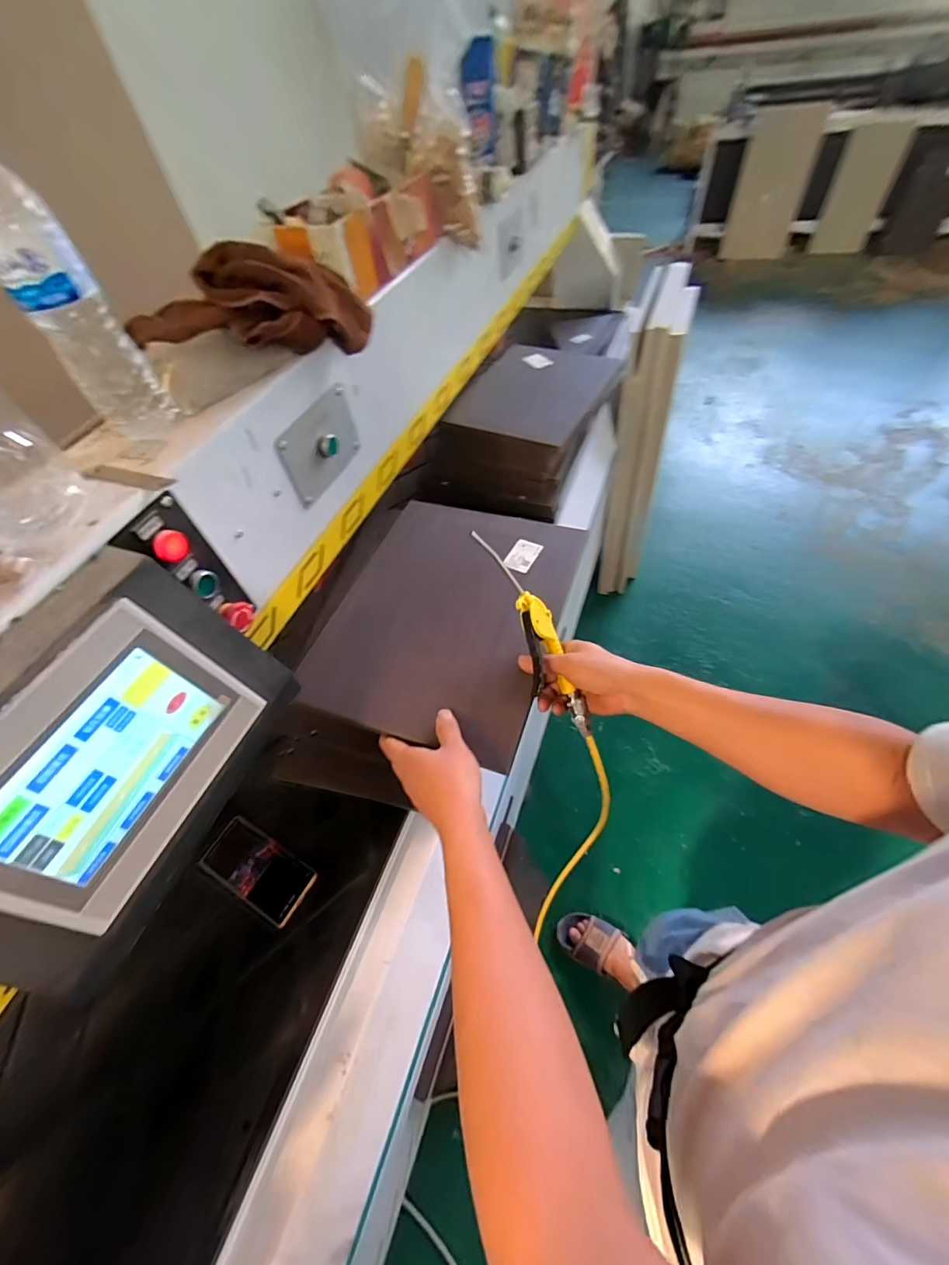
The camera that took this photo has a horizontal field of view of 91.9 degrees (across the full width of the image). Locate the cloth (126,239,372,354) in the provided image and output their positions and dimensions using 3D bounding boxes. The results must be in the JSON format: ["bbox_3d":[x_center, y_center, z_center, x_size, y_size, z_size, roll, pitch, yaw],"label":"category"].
[{"bbox_3d":[-0.246,-0.358,0.515,0.251,0.108,0.073,-16,54,-6],"label":"cloth"}]

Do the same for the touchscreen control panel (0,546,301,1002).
[{"bbox_3d":[-0.291,0.098,0.358,0.045,0.211,0.279,-2,50,36],"label":"touchscreen control panel"}]

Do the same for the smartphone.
[{"bbox_3d":[-0.307,0.334,0.649,0.163,0.010,0.077,24,60,17],"label":"smartphone"}]

